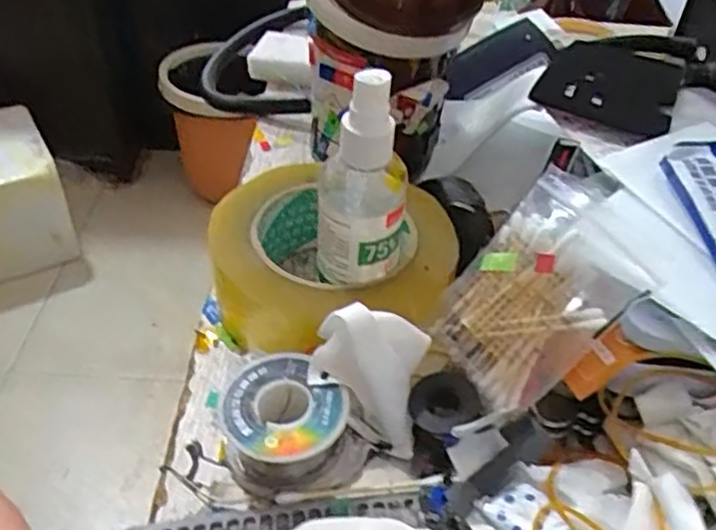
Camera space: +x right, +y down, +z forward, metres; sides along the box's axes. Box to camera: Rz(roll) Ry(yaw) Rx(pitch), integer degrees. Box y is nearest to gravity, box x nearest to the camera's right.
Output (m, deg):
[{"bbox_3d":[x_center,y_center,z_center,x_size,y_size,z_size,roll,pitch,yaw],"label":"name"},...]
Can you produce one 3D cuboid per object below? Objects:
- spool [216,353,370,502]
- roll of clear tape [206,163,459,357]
[{"bbox_3d":[-0.029,0.069,0.295,0.053,0.029,0.049,2,43,-2],"label":"spool"},{"bbox_3d":[-0.012,-0.006,0.355,0.120,0.049,0.112,2,43,-2],"label":"roll of clear tape"}]

